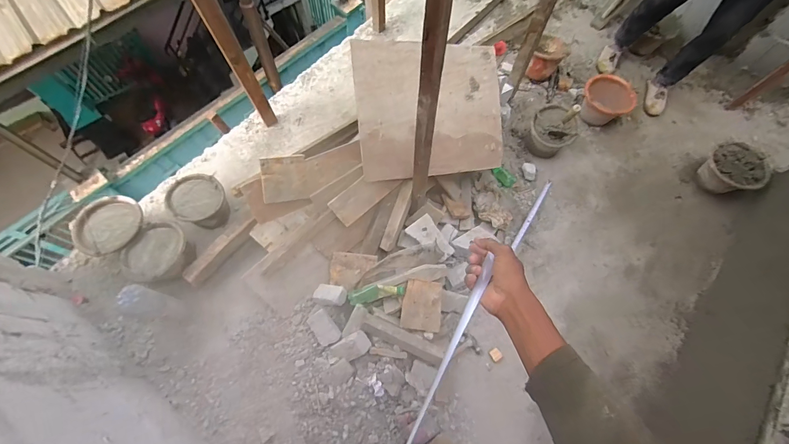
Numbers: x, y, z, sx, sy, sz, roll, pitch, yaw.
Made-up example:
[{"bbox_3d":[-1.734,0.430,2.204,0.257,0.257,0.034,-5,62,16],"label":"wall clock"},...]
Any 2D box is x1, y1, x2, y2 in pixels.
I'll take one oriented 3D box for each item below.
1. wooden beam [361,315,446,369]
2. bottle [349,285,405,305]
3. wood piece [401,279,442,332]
[{"bbox_3d":[0.032,0.440,1.282,0.335,0.046,0.067,23,69,9],"label":"wooden beam"},{"bbox_3d":[-0.069,0.278,1.332,0.222,0.071,0.061,-12,67,7],"label":"bottle"},{"bbox_3d":[0.106,0.319,1.309,0.145,0.011,0.180,6,80,-1],"label":"wood piece"}]

